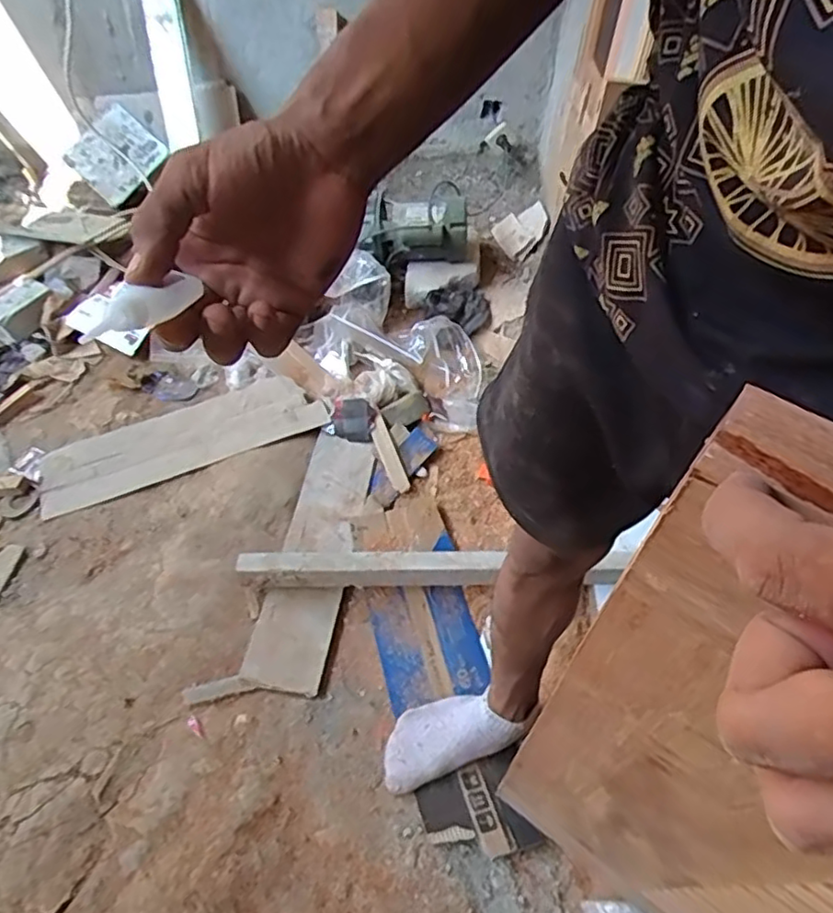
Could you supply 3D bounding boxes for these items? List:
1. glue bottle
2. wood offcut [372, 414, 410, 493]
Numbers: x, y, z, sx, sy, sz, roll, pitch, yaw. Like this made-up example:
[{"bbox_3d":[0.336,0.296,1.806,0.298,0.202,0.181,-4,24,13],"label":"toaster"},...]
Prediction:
[{"bbox_3d":[-0.133,-0.071,0.304,0.016,0.015,0.074,16,37,13],"label":"glue bottle"},{"bbox_3d":[-0.059,-0.006,1.354,0.041,0.018,0.181,-17,67,-13],"label":"wood offcut"}]

